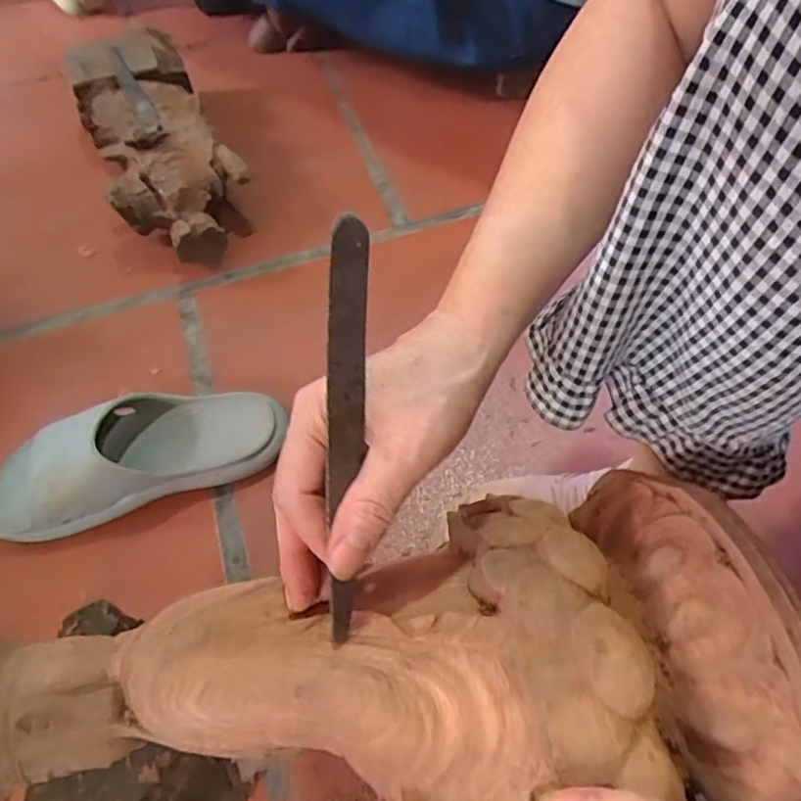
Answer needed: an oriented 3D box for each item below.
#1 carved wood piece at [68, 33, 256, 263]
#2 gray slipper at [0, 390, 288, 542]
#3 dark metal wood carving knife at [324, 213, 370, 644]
[{"bbox_3d":[-0.275,-0.292,0.697,0.136,0.112,0.343,-26,60,-12],"label":"carved wood piece"},{"bbox_3d":[-0.225,0.042,0.520,0.240,0.066,0.089,-19,59,-8],"label":"gray slipper"},{"bbox_3d":[-0.023,0.013,0.254,0.018,0.171,0.006,-3,9,-35],"label":"dark metal wood carving knife"}]

